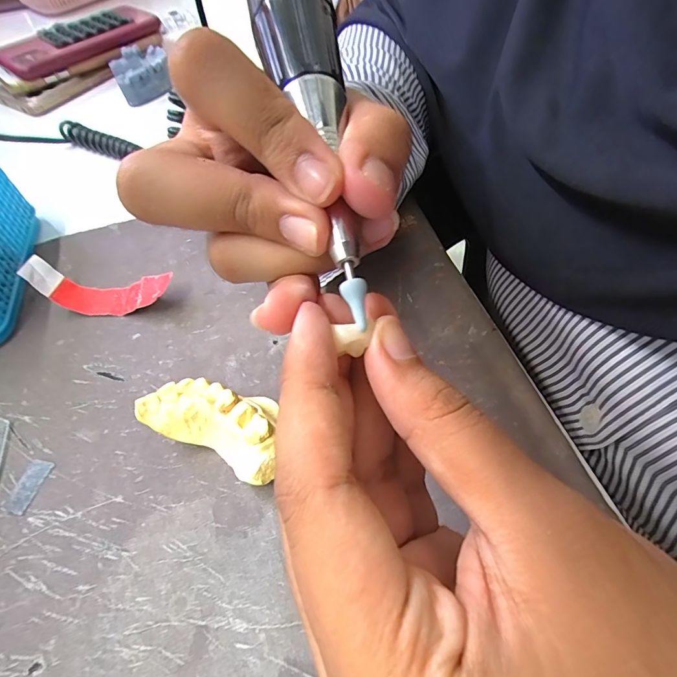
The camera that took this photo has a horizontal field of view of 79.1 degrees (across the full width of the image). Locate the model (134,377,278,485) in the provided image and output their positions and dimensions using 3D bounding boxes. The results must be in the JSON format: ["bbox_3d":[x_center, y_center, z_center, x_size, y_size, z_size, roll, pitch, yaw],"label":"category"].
[{"bbox_3d":[-0.052,0.037,0.183,0.066,0.027,0.034,22,60,18],"label":"model"}]

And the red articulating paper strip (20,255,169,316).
[{"bbox_3d":[-0.136,-0.030,0.233,0.072,0.029,0.022,1,56,5],"label":"red articulating paper strip"}]

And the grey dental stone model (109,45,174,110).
[{"bbox_3d":[-0.184,-0.251,0.388,0.050,0.026,0.062,-24,58,-12],"label":"grey dental stone model"}]

